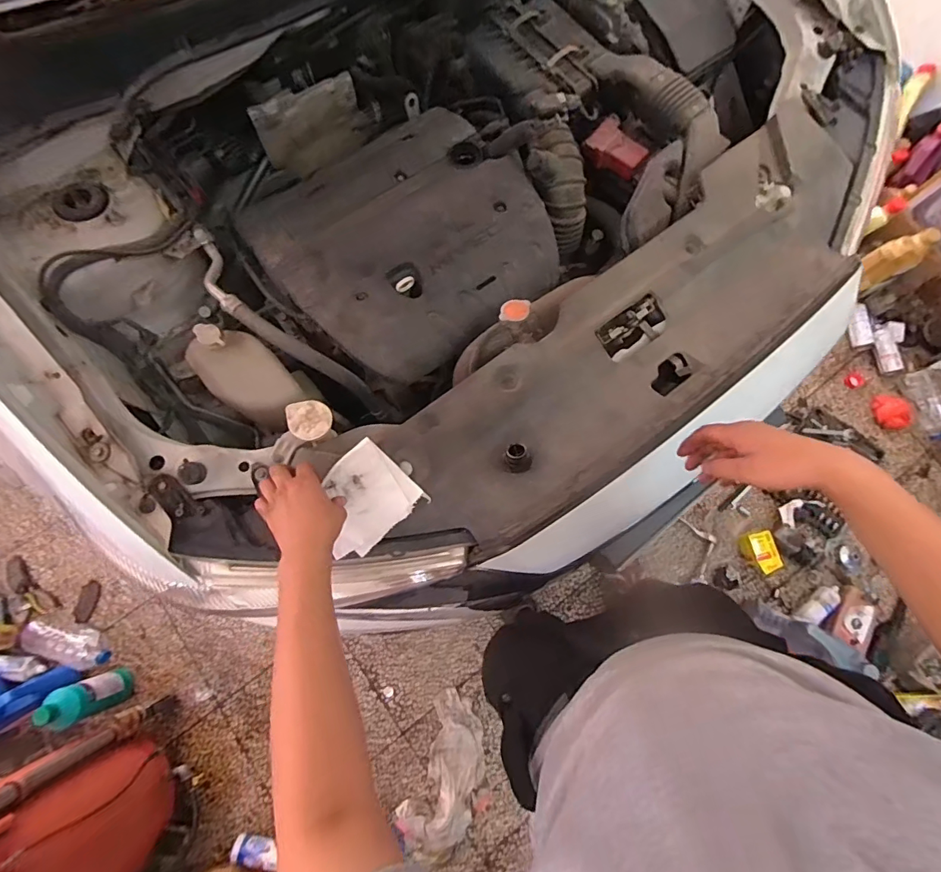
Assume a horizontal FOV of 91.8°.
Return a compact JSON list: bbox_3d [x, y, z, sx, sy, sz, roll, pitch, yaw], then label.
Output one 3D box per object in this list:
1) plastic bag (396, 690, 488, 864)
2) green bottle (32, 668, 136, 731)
[{"bbox_3d":[-0.067,0.946,1.261,0.199,0.073,0.400,19,76,3],"label":"plastic bag"},{"bbox_3d":[-1.031,0.706,1.224,0.075,0.289,0.099,-17,77,-6],"label":"green bottle"}]

